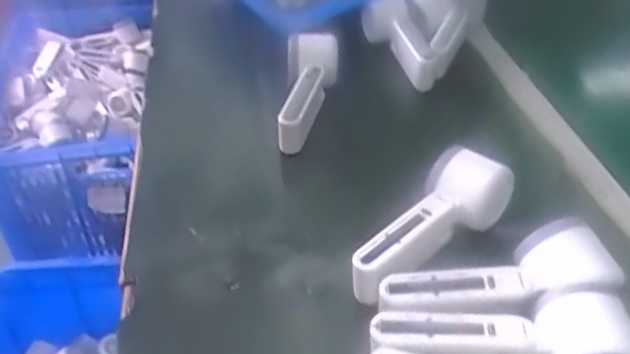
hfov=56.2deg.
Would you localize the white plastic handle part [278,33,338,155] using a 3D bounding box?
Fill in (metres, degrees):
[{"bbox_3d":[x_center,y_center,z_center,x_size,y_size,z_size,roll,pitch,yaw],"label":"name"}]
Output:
[{"bbox_3d":[-0.013,-0.091,0.599,0.056,0.043,0.147,7,56,8],"label":"white plastic handle part"}]

